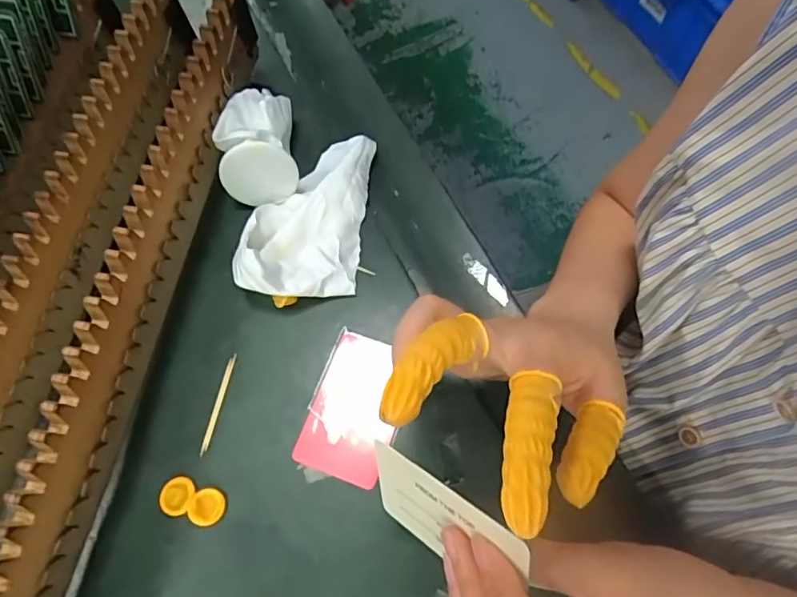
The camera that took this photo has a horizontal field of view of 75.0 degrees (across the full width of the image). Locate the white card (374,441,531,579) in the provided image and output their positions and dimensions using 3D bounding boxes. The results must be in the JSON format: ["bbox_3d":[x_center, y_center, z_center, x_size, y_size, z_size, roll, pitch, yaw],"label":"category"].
[{"bbox_3d":[0.019,0.097,0.231,0.084,0.048,0.005,18,37,41],"label":"white card"}]

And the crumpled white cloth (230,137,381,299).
[{"bbox_3d":[-0.063,-0.065,0.361,0.073,0.042,0.136,4,69,4],"label":"crumpled white cloth"}]

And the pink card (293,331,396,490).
[{"bbox_3d":[-0.027,0.067,0.326,0.052,0.004,0.087,17,71,9],"label":"pink card"}]

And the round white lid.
[{"bbox_3d":[-0.098,-0.088,0.365,0.051,0.046,0.005,-16,44,-6],"label":"round white lid"}]

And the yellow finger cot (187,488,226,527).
[{"bbox_3d":[-0.113,0.122,0.305,0.020,0.004,0.020,-1,69,2],"label":"yellow finger cot"}]

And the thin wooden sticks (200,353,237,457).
[{"bbox_3d":[-0.115,0.066,0.330,0.005,0.004,0.064,9,70,6],"label":"thin wooden sticks"}]

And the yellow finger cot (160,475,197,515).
[{"bbox_3d":[-0.132,0.116,0.307,0.020,0.004,0.021,-1,69,2],"label":"yellow finger cot"}]

